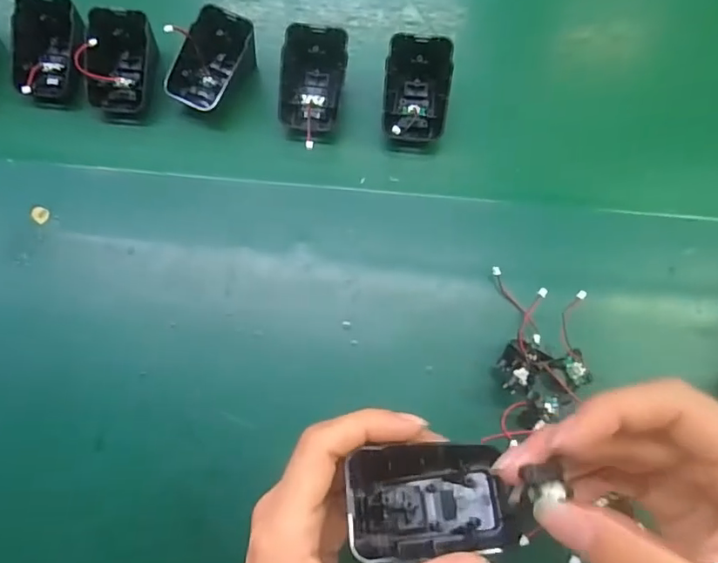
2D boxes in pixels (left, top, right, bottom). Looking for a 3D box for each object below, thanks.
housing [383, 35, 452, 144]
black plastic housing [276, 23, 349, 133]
[{"bbox_3d":[0.040,-0.132,0.379,0.044,0.026,0.069,2,99,1],"label":"housing"},{"bbox_3d":[-0.032,-0.138,0.382,0.047,0.042,0.064,4,78,4],"label":"black plastic housing"}]

